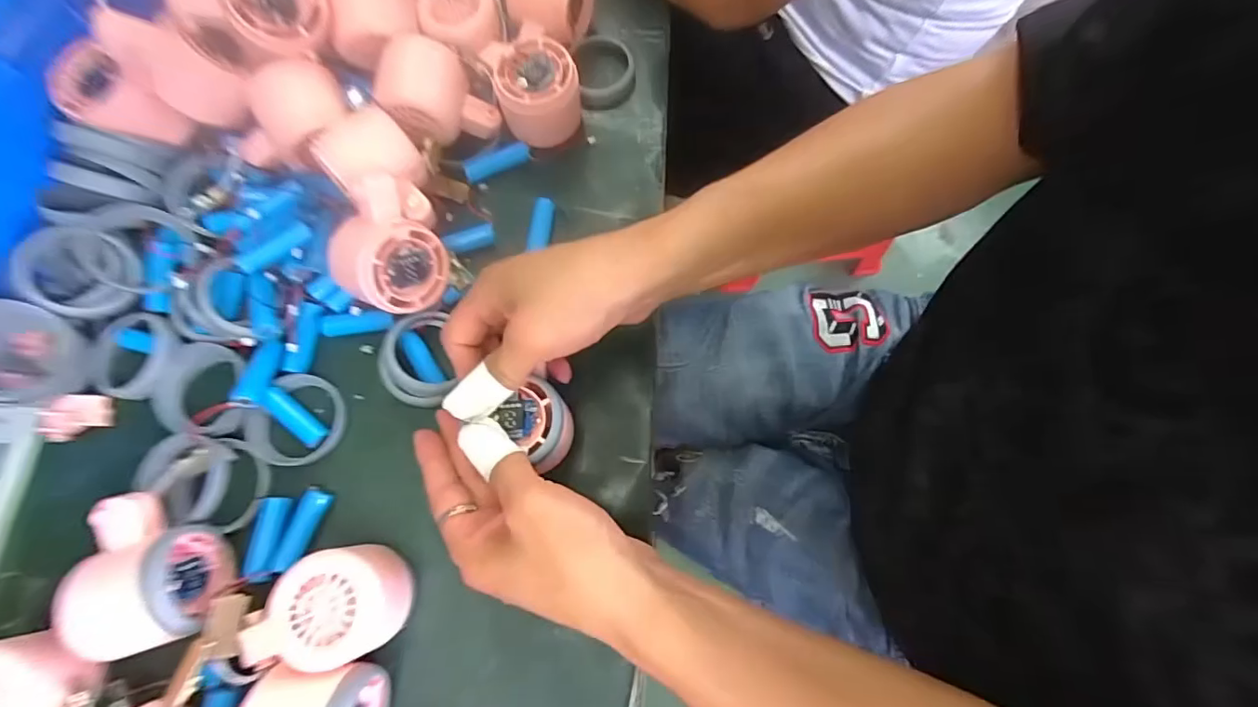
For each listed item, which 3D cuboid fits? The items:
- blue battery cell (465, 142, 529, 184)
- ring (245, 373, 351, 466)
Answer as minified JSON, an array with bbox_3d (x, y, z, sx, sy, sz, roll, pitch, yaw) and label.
[{"bbox_3d":[-0.099,-0.145,0.405,0.051,0.014,0.014,-29,75,-6],"label":"blue battery cell"},{"bbox_3d":[-0.217,0.045,0.353,0.057,0.011,0.060,-1,74,2],"label":"ring"}]

